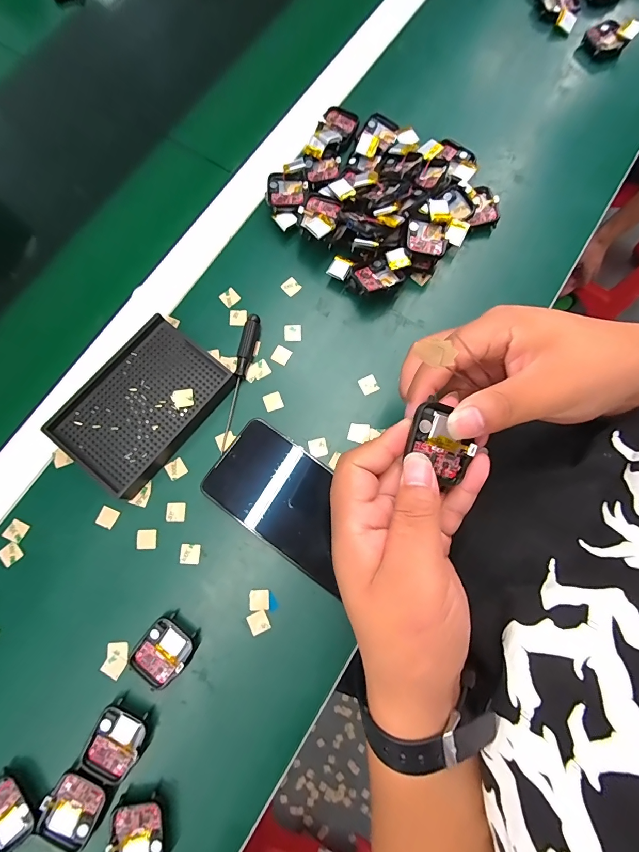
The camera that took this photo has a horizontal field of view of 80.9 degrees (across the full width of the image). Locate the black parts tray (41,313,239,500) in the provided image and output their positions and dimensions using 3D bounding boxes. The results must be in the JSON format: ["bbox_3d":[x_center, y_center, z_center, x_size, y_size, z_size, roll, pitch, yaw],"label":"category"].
[{"bbox_3d":[-0.152,-0.020,0.326,0.092,0.020,0.136,38,80,8],"label":"black parts tray"}]

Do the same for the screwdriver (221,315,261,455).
[{"bbox_3d":[-0.071,-0.040,0.333,0.013,0.014,0.124,9,77,2],"label":"screwdriver"}]

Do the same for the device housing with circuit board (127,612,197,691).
[{"bbox_3d":[-0.120,0.173,0.289,0.038,0.013,0.045,39,80,8],"label":"device housing with circuit board"}]

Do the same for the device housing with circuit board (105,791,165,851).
[{"bbox_3d":[-0.127,0.286,0.264,0.035,0.011,0.044,-5,77,-1],"label":"device housing with circuit board"}]

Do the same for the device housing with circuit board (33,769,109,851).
[{"bbox_3d":[-0.174,0.270,0.264,0.038,0.010,0.047,26,79,6],"label":"device housing with circuit board"}]

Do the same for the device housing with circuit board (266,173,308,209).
[{"bbox_3d":[-0.032,-0.225,0.361,0.038,0.009,0.041,4,77,1],"label":"device housing with circuit board"}]

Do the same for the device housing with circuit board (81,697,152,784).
[{"bbox_3d":[-0.148,0.231,0.276,0.038,0.010,0.043,27,79,6],"label":"device housing with circuit board"}]

